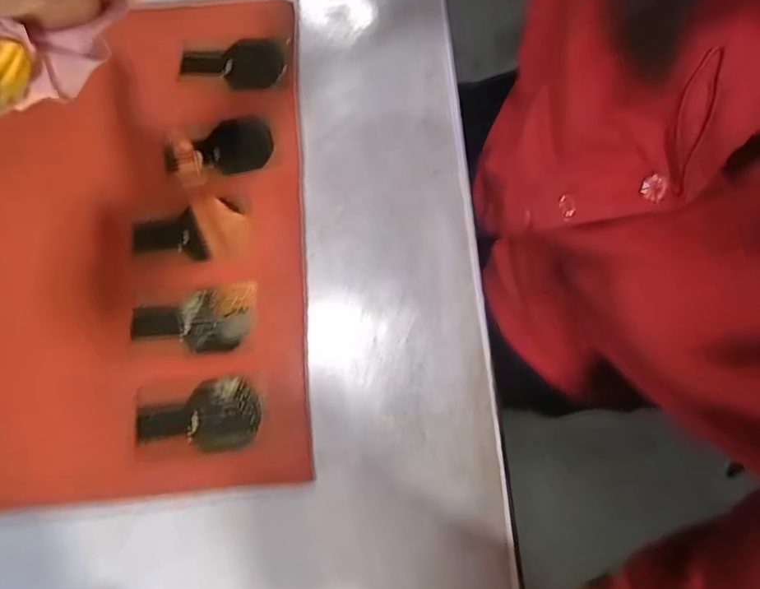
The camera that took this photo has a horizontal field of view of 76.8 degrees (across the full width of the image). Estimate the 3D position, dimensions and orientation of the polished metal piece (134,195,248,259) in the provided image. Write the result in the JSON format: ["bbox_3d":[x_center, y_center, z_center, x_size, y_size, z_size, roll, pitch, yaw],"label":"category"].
[{"bbox_3d":[-0.139,-0.046,0.351,0.081,0.007,0.047,-5,76,0],"label":"polished metal piece"}]

